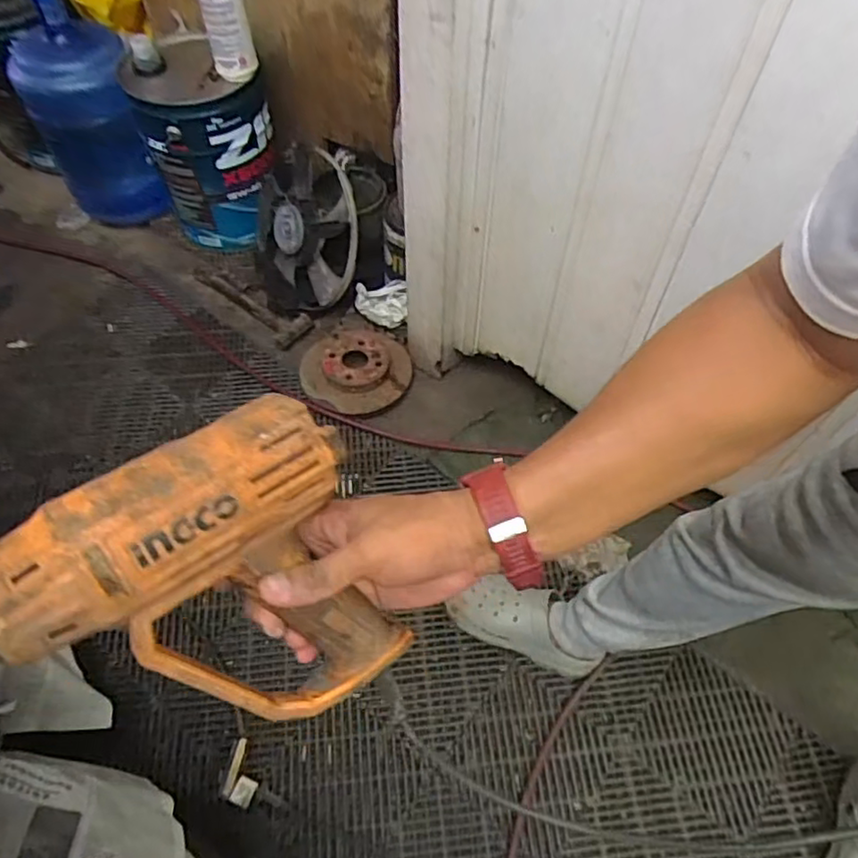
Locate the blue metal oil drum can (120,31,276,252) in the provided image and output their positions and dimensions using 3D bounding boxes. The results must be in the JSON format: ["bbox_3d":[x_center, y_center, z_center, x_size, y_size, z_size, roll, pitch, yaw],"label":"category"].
[{"bbox_3d":[-0.503,-0.648,1.497,0.267,0.393,0.291,0,57,0],"label":"blue metal oil drum can"}]

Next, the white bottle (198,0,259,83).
[{"bbox_3d":[-0.398,-0.803,1.261,0.081,0.213,0.092,-17,59,-12],"label":"white bottle"}]

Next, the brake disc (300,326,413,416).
[{"bbox_3d":[-0.160,-0.135,1.387,0.228,0.053,0.222,0,57,0],"label":"brake disc"}]

